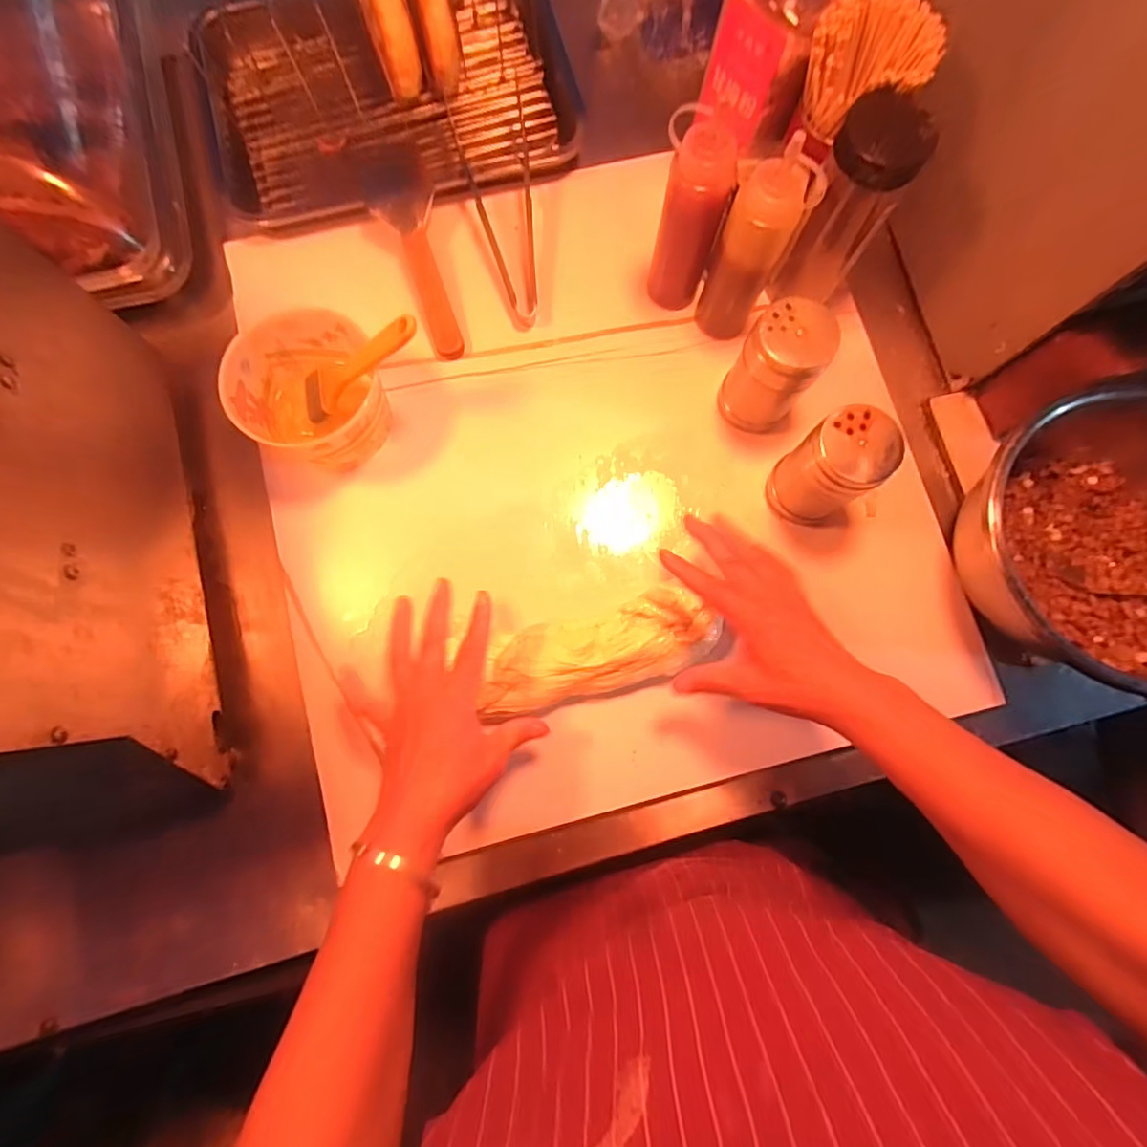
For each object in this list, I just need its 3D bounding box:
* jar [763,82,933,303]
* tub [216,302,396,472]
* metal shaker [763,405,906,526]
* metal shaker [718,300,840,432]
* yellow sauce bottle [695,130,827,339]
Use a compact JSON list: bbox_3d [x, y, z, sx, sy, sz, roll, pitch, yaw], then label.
[{"bbox_3d":[0.211,-0.284,0.444,0.061,0.150,0.051,18,81,1],"label":"jar"},{"bbox_3d":[-0.211,-0.151,0.475,0.112,0.077,0.110,0,81,-2],"label":"tub"},{"bbox_3d":[0.204,-0.082,0.456,0.060,0.108,0.062,0,81,-2],"label":"metal shaker"},{"bbox_3d":[0.166,-0.167,0.466,0.063,0.108,0.059,0,81,-2],"label":"metal shaker"},{"bbox_3d":[0.138,-0.251,0.450,0.052,0.160,0.046,26,81,2],"label":"yellow sauce bottle"}]

